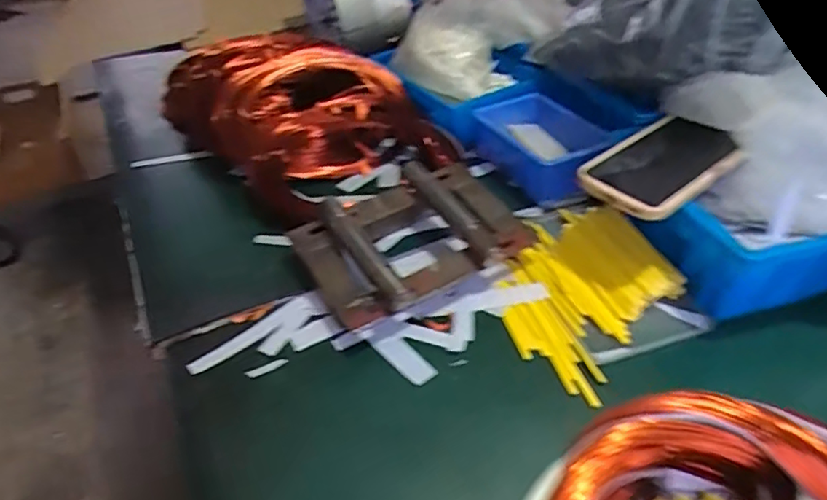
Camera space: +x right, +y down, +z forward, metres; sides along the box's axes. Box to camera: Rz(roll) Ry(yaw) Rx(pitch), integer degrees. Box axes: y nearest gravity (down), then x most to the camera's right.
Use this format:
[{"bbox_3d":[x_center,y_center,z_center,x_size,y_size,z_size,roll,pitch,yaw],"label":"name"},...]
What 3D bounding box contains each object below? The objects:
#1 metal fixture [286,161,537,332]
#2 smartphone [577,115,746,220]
[{"bbox_3d":[-0.002,-0.011,0.537,0.193,0.057,0.143,-23,46,-21],"label":"metal fixture"},{"bbox_3d":[0.215,-0.075,0.500,0.143,0.015,0.087,-30,48,-27],"label":"smartphone"}]

